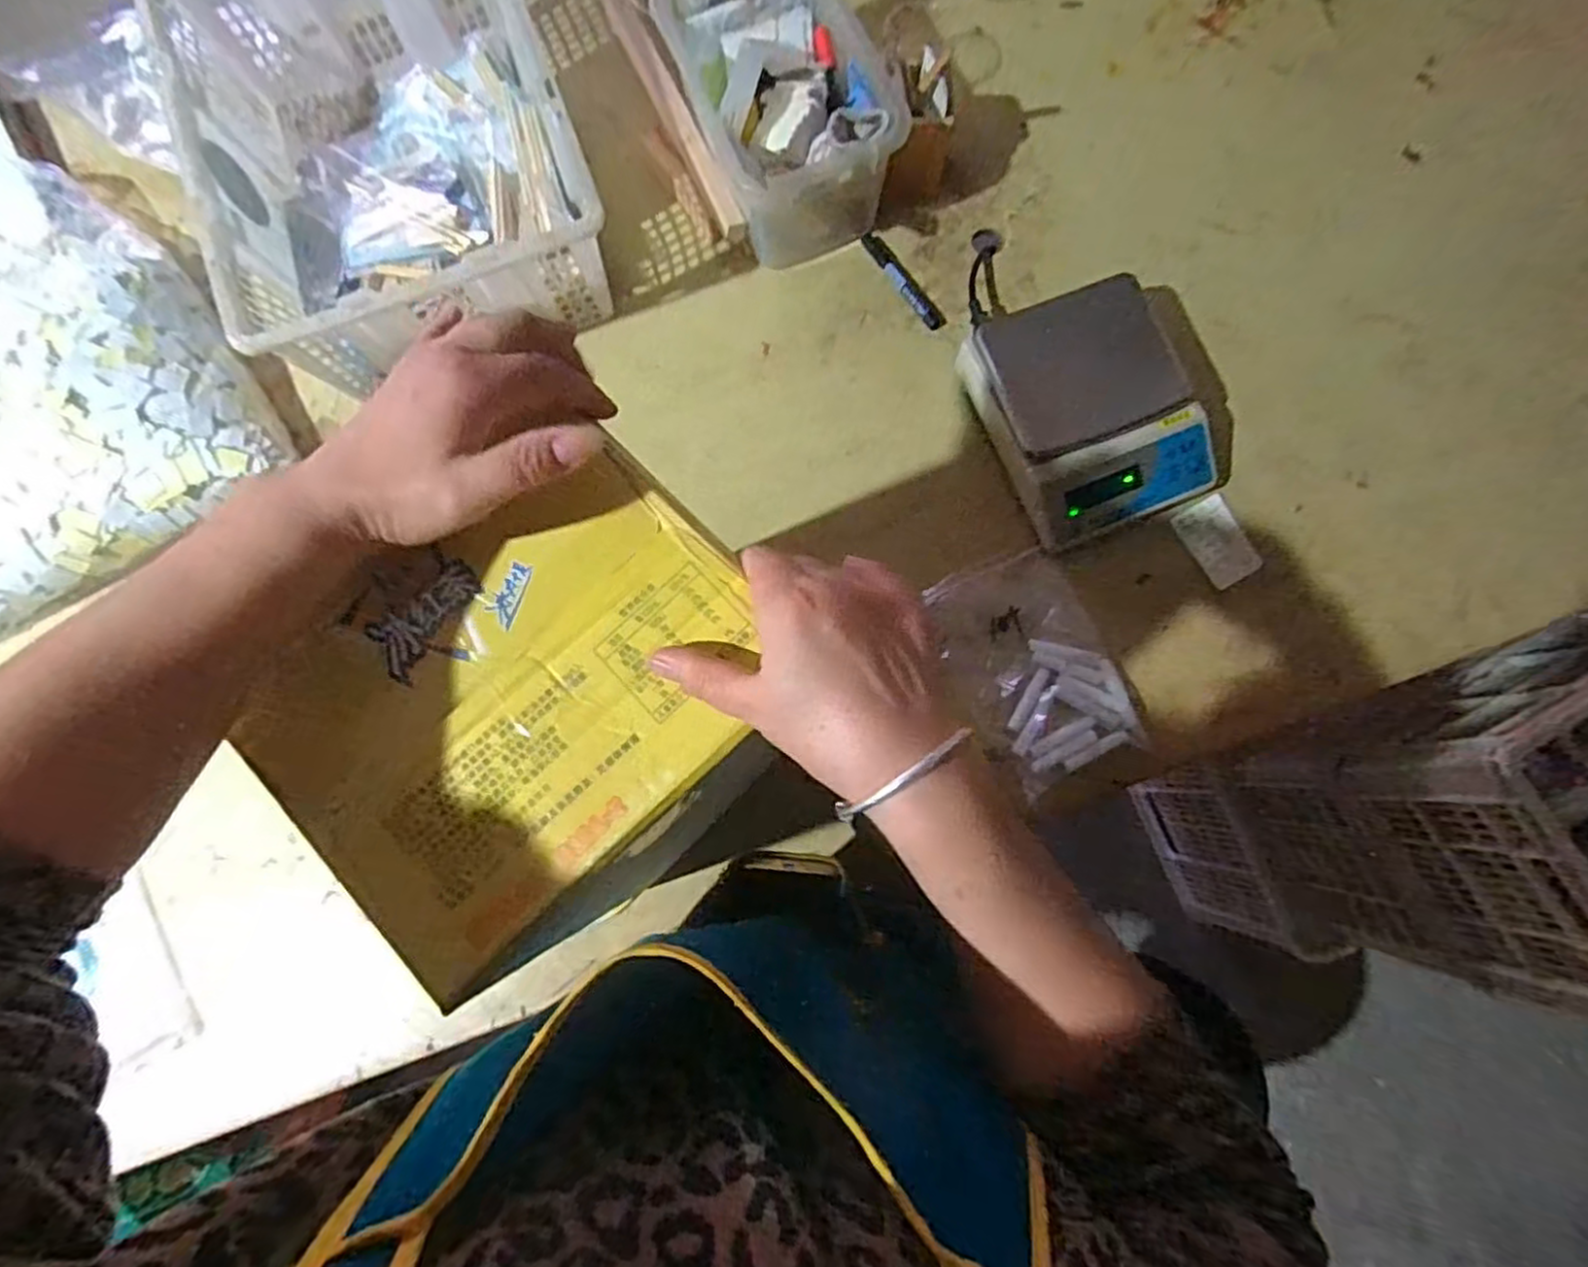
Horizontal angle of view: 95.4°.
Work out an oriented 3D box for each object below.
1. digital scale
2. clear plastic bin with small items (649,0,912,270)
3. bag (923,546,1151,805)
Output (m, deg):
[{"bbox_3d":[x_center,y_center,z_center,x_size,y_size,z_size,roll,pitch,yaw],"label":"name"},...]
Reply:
[{"bbox_3d":[0.303,-0.235,0.753,0.203,0.079,0.244,-22,79,-4],"label":"digital scale"},{"bbox_3d":[-0.012,-0.568,0.781,0.185,0.152,0.273,-22,79,-4],"label":"clear plastic bin with small items"},{"bbox_3d":[0.239,0.034,0.727,0.157,0.022,0.224,-24,79,-4],"label":"bag"}]

